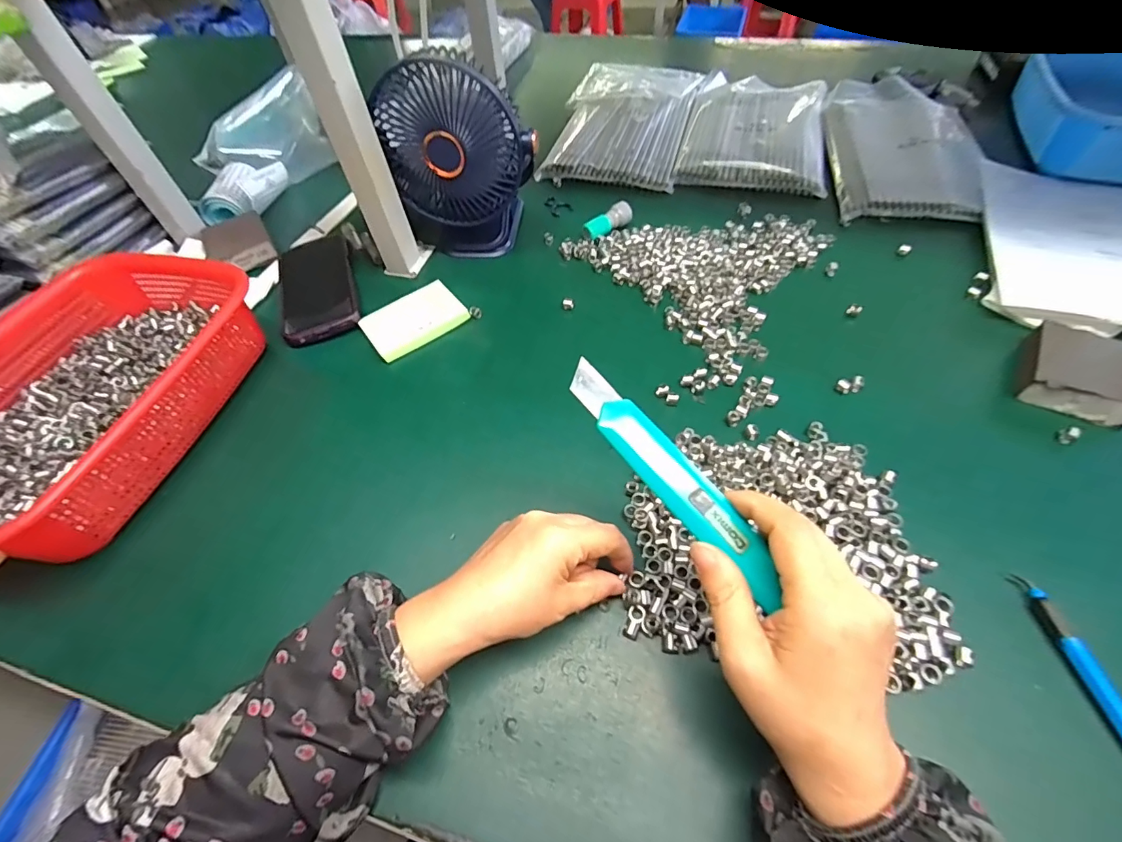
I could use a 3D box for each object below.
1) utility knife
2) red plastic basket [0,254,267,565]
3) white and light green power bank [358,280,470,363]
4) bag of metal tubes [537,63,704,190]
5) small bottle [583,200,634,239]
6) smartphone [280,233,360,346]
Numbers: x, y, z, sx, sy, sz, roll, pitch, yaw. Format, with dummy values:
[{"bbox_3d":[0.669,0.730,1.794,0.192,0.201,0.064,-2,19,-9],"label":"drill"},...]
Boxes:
[{"bbox_3d":[0.055,0.027,0.237,0.023,0.008,0.144,-36,74,-20],"label":"utility knife"},{"bbox_3d":[-0.400,-0.031,0.411,0.210,0.079,0.285,8,55,10],"label":"red plastic basket"},{"bbox_3d":[-0.149,-0.102,0.481,0.095,0.018,0.064,-34,58,-19],"label":"white and light green power bank"},{"bbox_3d":[0.095,-0.448,0.702,0.195,0.035,0.321,7,54,10],"label":"bag of metal tubes"},{"bbox_3d":[0.057,-0.235,0.553,0.063,0.021,0.021,-33,58,-18],"label":"small bottle"},{"bbox_3d":[-0.270,-0.152,0.525,0.076,0.018,0.178,-19,54,-9],"label":"smartphone"}]

